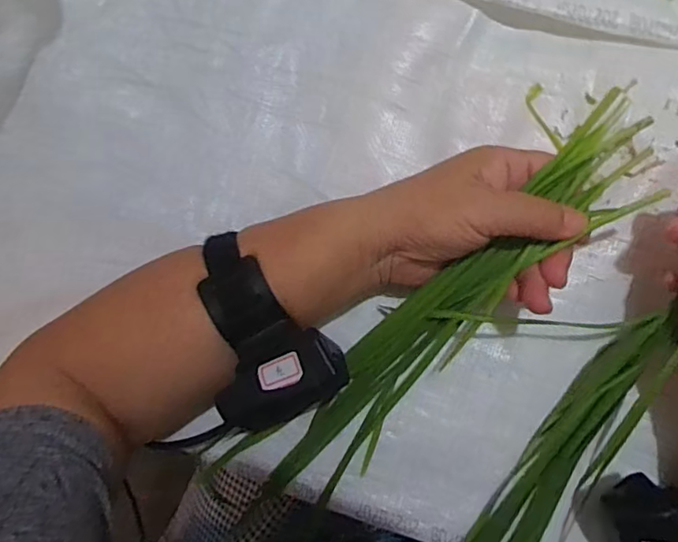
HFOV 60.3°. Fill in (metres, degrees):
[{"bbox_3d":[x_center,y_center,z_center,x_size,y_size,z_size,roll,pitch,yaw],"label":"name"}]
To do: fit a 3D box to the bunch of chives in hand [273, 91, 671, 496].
[{"bbox_3d":[0.061,0.024,0.334,0.066,0.028,0.286,43,105,7],"label":"bunch of chives in hand"}]

